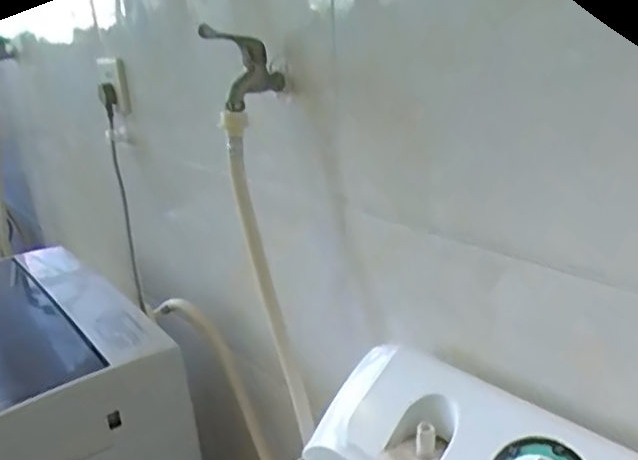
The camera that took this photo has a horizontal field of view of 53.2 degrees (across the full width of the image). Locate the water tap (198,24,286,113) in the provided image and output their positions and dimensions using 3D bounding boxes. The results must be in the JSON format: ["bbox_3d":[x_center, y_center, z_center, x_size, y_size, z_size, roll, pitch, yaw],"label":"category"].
[{"bbox_3d":[-0.078,-0.171,0.666,0.048,0.082,0.075,6,23,25],"label":"water tap"}]

